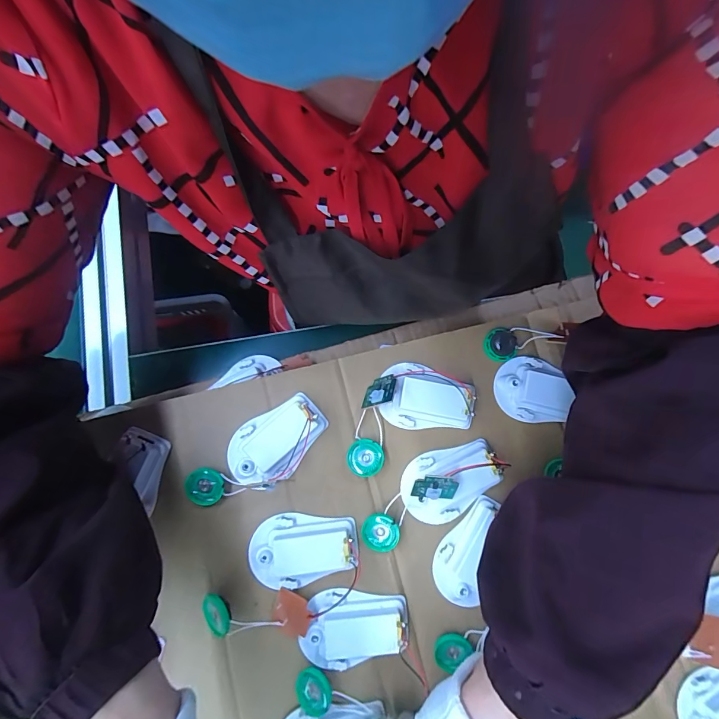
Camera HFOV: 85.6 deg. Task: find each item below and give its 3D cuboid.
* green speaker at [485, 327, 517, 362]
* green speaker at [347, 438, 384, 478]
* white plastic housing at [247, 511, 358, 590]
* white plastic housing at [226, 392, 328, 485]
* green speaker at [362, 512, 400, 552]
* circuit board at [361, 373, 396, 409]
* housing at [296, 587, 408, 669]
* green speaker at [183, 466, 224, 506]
[{"bbox_3d":[0.119,-0.013,0.328,0.026,0.008,0.027,0,79,-1],"label":"green speaker"},{"bbox_3d":[0.005,0.078,0.309,0.028,0.006,0.028,0,79,-1],"label":"green speaker"},{"bbox_3d":[-0.042,0.143,0.290,0.080,0.018,0.051,-1,79,-1],"label":"white plastic housing"},{"bbox_3d":[-0.065,0.065,0.304,0.081,0.020,0.050,-39,82,-8],"label":"white plastic housing"},{"bbox_3d":[0.016,0.132,0.297,0.028,0.010,0.027,0,79,-1],"label":"green speaker"},{"bbox_3d":[0.015,0.024,0.309,0.029,0.005,0.027,-13,49,37],"label":"circuit board"},{"bbox_3d":[-0.003,0.198,0.283,0.074,0.016,0.050,4,79,0],"label":"housing"},{"bbox_3d":[-0.118,0.097,0.296,0.028,0.006,0.026,7,65,-14],"label":"green speaker"}]

